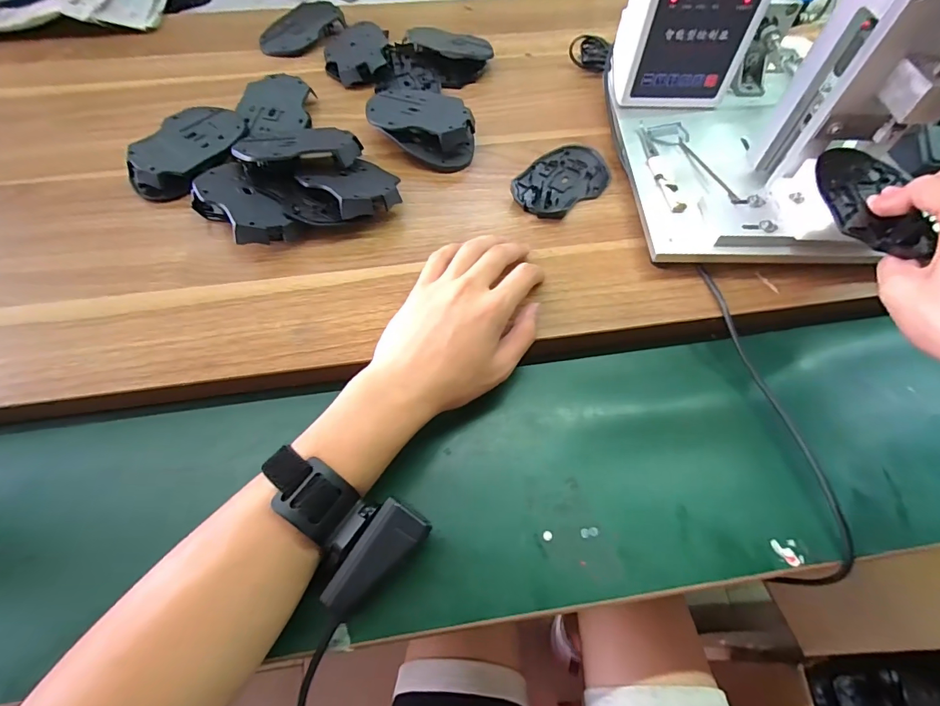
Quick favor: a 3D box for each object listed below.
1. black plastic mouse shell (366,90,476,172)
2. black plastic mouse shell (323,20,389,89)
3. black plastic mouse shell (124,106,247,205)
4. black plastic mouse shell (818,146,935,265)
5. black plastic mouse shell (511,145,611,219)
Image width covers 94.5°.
[{"bbox_3d":[-0.048,-0.238,0.453,0.120,0.035,0.078,26,64,14],"label":"black plastic mouse shell"},{"bbox_3d":[-0.139,-0.367,0.522,0.073,0.023,0.113,-13,62,-8],"label":"black plastic mouse shell"},{"bbox_3d":[-0.278,-0.203,0.435,0.077,0.029,0.119,18,62,10],"label":"black plastic mouse shell"},{"bbox_3d":[0.293,-0.114,0.316,0.063,0.018,0.118,10,57,5],"label":"black plastic mouse shell"},{"bbox_3d":[0.090,-0.171,0.431,0.106,0.008,0.072,-40,68,-20],"label":"black plastic mouse shell"}]

